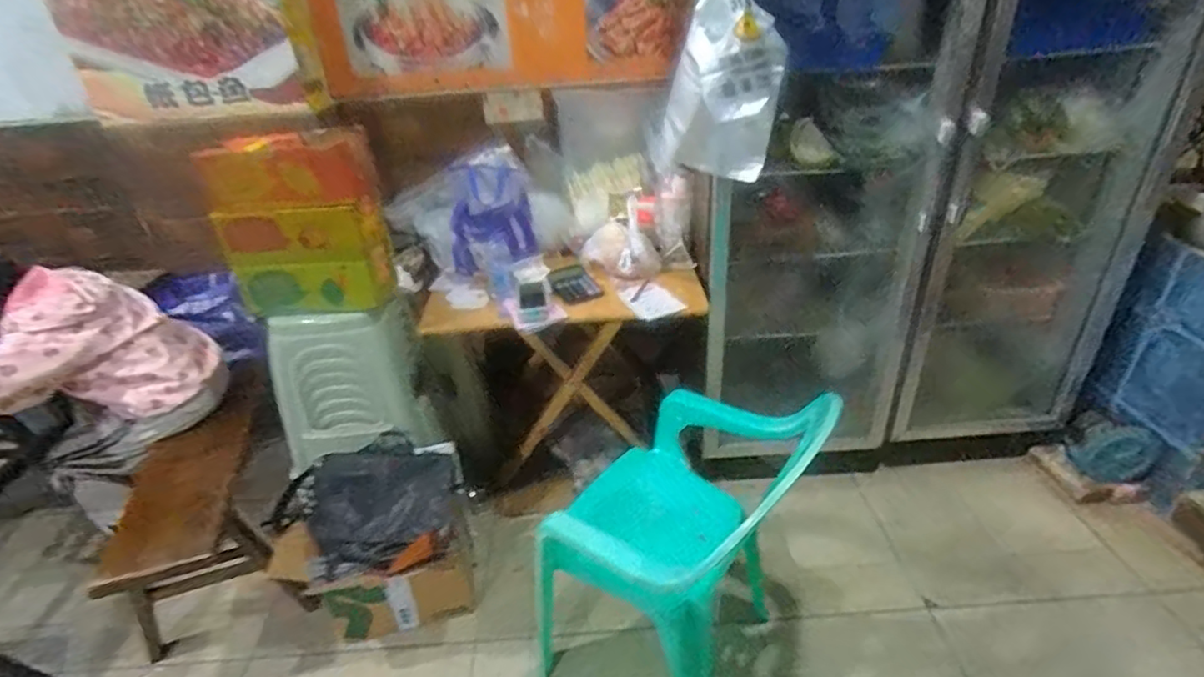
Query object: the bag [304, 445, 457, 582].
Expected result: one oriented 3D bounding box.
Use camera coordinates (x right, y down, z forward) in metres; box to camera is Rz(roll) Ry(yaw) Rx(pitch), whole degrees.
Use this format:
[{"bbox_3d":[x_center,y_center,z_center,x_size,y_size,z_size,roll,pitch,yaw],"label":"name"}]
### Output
[{"bbox_3d":[-0.558,0.403,1.536,0.347,0.143,0.316,-22,35,-27],"label":"bag"}]

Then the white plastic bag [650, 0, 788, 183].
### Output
[{"bbox_3d":[0.249,-0.593,1.332,0.281,0.485,0.122,4,32,14],"label":"white plastic bag"}]

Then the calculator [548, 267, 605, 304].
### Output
[{"bbox_3d":[-0.072,-0.151,1.674,0.124,0.022,0.168,-15,32,-17],"label":"calculator"}]

